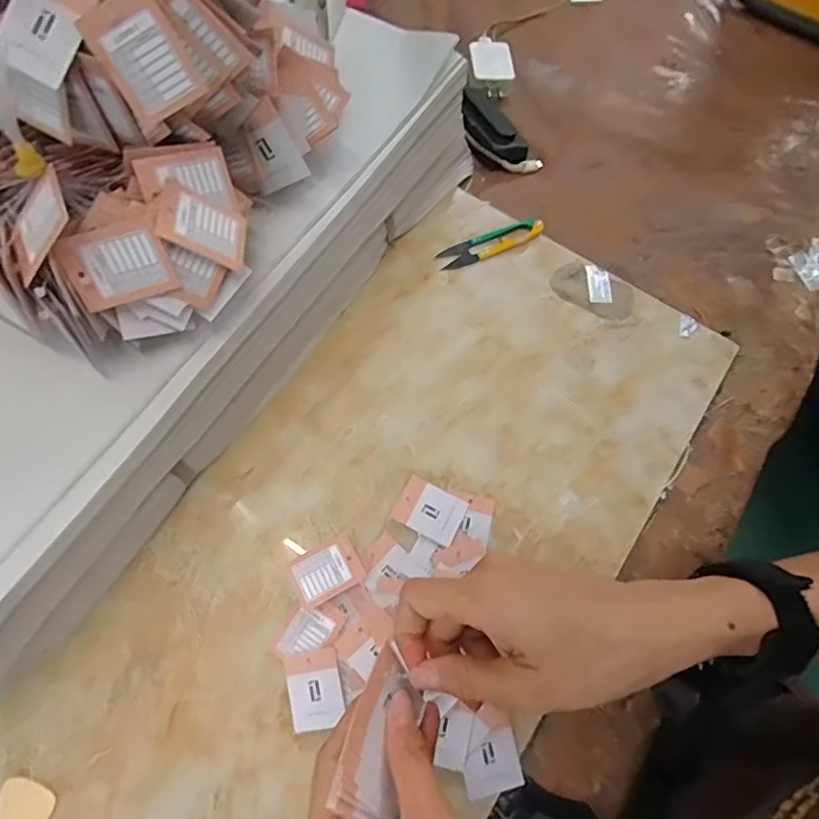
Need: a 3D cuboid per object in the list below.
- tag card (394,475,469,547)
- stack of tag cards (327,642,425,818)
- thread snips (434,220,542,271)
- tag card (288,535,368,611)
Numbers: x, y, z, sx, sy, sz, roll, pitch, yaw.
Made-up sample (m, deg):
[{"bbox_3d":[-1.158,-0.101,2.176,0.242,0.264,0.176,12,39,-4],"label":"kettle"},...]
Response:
[{"bbox_3d":[0.017,0.077,0.420,0.048,0.004,0.038,27,71,8],"label":"tag card"},{"bbox_3d":[-0.012,0.153,0.256,0.043,0.007,0.068,52,41,-25],"label":"stack of tag cards"},{"bbox_3d":[0.077,-0.155,0.508,0.101,0.009,0.027,-23,72,-10],"label":"thread snips"},{"bbox_3d":[-0.060,0.118,0.398,0.049,0.008,0.038,-24,66,-16],"label":"tag card"}]

